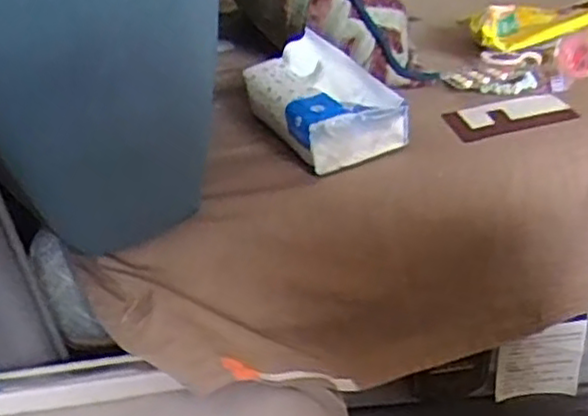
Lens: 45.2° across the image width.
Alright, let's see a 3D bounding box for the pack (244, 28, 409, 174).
[{"bbox_3d":[0.024,-0.096,0.619,0.094,0.063,0.134,-19,32,-23],"label":"pack"}]

